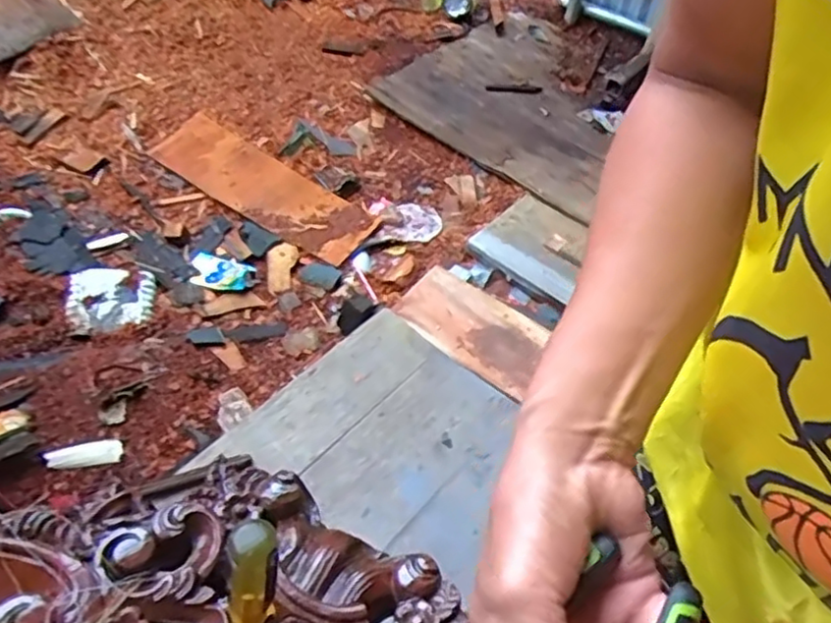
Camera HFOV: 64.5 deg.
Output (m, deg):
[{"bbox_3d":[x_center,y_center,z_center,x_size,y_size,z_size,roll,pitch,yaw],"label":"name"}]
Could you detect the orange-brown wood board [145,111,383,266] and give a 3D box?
[{"bbox_3d":[-0.414,-0.341,1.767,0.656,0.022,0.217,31,55,19],"label":"orange-brown wood board"}]

